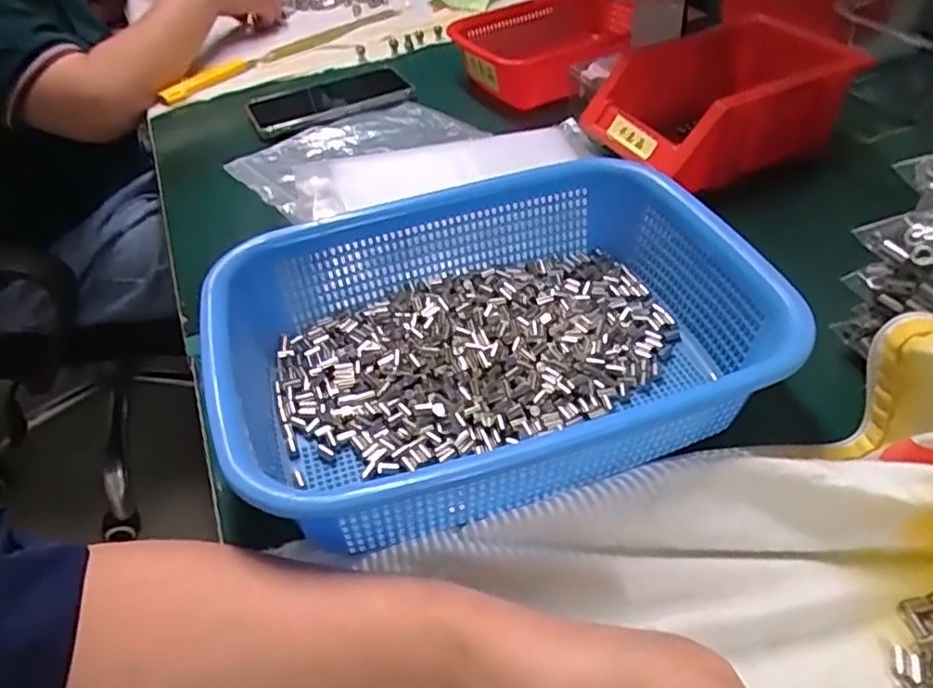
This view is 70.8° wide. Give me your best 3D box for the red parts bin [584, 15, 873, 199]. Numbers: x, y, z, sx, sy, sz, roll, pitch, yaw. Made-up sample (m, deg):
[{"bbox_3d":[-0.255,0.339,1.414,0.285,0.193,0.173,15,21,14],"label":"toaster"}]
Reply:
[{"bbox_3d":[0.204,-0.199,0.531,0.174,0.072,0.126,-22,47,-15],"label":"red parts bin"}]

